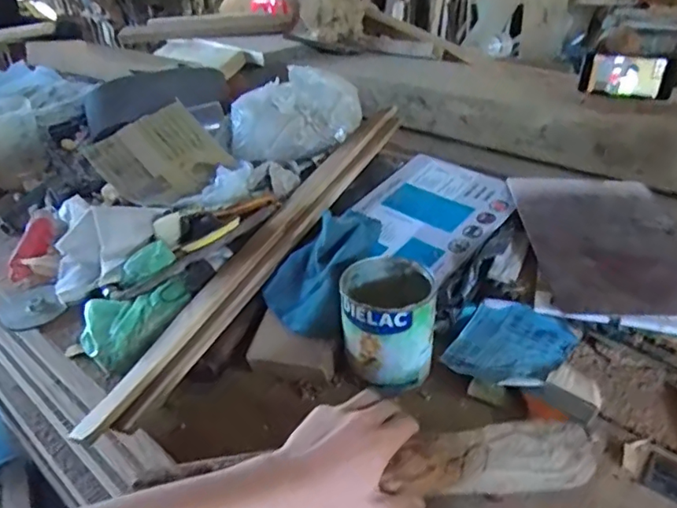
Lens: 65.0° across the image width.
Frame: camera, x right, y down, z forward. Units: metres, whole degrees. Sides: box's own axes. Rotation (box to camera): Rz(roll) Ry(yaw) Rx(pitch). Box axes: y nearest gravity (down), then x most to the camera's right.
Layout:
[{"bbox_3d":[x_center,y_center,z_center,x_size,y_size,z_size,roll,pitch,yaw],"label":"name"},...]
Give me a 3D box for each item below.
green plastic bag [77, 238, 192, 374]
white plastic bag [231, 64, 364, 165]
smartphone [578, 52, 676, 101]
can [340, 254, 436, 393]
[{"bbox_3d":[-0.252,0.059,0.667,0.127,0.054,0.175,11,34,24],"label":"green plastic bag"},{"bbox_3d":[-0.070,-0.262,0.981,0.225,0.106,0.157,-26,38,-32],"label":"white plastic bag"},{"bbox_3d":[0.541,-0.334,0.998,0.158,0.072,0.013,20,24,33],"label":"smartphone"},{"bbox_3d":[0.053,0.075,0.580,0.092,0.106,0.101,-3,31,2],"label":"can"}]

